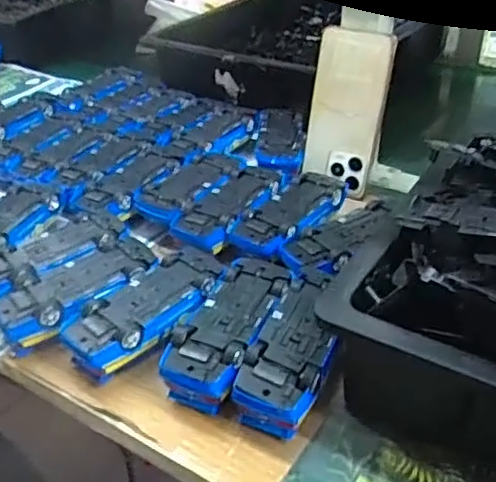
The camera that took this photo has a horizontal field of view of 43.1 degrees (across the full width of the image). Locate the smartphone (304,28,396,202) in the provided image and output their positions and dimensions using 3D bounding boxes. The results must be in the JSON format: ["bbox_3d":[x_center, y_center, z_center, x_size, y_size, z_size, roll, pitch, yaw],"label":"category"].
[{"bbox_3d":[0.101,-0.132,0.646,0.077,0.158,0.006,16,19,26],"label":"smartphone"}]

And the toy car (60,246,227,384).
[{"bbox_3d":[-0.074,0.058,0.480,0.060,0.044,0.130,27,42,35],"label":"toy car"}]

